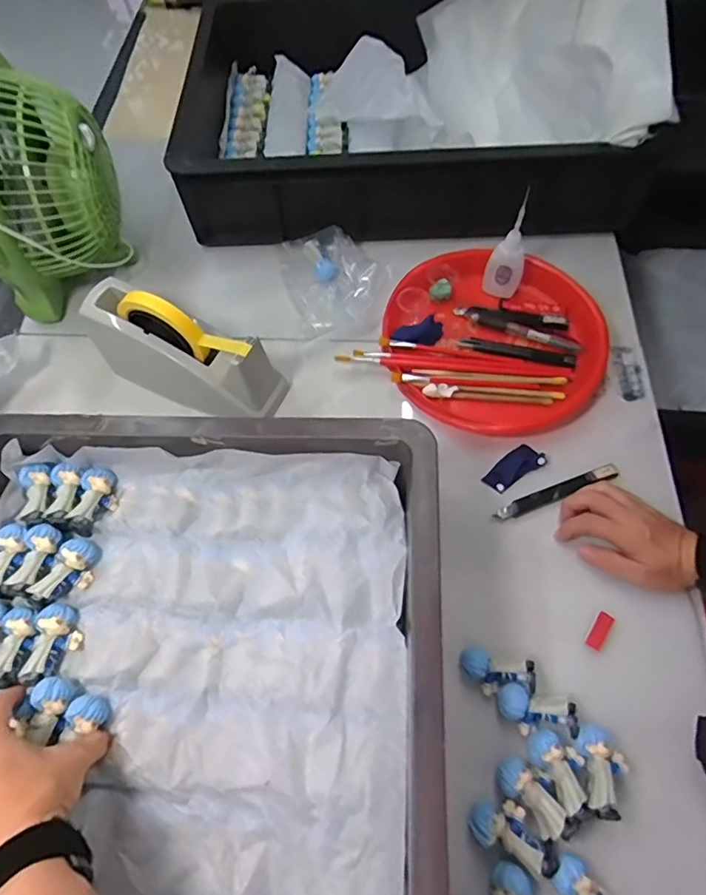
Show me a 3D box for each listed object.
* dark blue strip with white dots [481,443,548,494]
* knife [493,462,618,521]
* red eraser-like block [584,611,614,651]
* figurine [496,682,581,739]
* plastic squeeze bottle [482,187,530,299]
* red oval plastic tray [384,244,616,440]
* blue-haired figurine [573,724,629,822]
[{"bbox_3d":[0.170,0.020,0.546,0.067,0.008,0.032,-32,66,-13],"label":"dark blue strip with white dots"},{"bbox_3d":[0.211,0.046,0.533,0.137,0.011,0.019,-20,64,-8],"label":"knife"},{"bbox_3d":[0.223,0.166,0.467,0.014,0.006,0.034,33,69,17],"label":"red eraser-like block"},{"bbox_3d":[0.153,0.221,0.430,0.063,0.021,0.033,15,64,10],"label":"figurine"},{"bbox_3d":[0.184,-0.228,0.607,0.044,0.104,0.041,27,67,15],"label":"plastic squeeze bottle"},{"bbox_3d":[0.167,-0.128,0.608,0.251,0.038,0.251,41,71,20],"label":"red oval plastic tray"},{"bbox_3d":[0.198,0.254,0.407,0.036,0.021,0.062,-4,63,0],"label":"blue-haired figurine"}]

